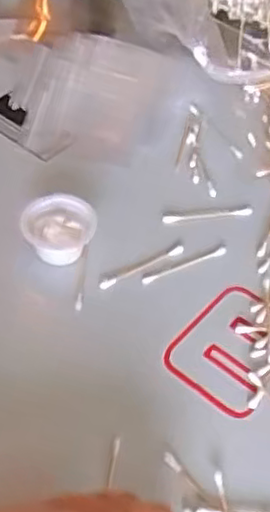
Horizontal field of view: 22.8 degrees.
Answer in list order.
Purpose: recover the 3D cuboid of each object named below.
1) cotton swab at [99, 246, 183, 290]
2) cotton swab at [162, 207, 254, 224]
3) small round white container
[{"bbox_3d":[0.006,0.007,0.497,0.072,0.004,0.010,-23,56,-21],"label":"cotton swab"},{"bbox_3d":[0.059,-0.032,0.536,0.073,0.005,0.009,-4,51,-7],"label":"cotton swab"},{"bbox_3d":[-0.056,-0.017,0.499,0.051,0.031,0.055,2,51,-2],"label":"small round white container"}]

